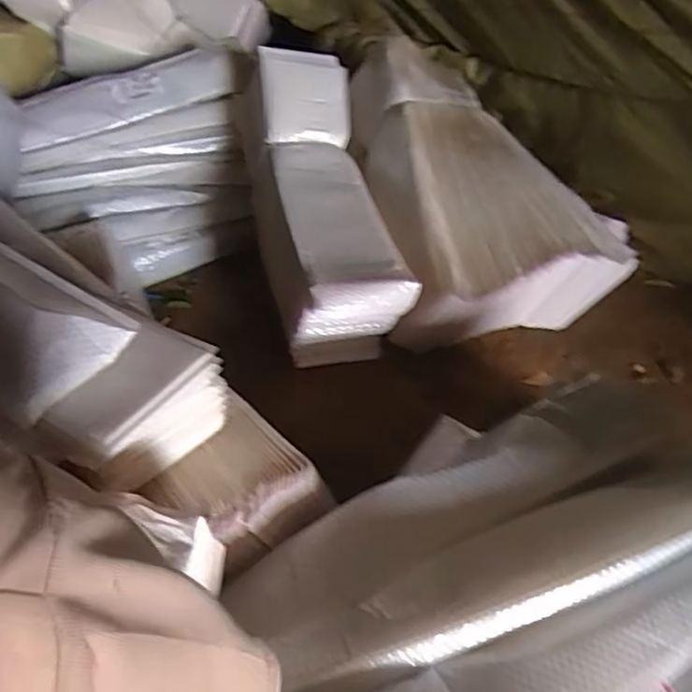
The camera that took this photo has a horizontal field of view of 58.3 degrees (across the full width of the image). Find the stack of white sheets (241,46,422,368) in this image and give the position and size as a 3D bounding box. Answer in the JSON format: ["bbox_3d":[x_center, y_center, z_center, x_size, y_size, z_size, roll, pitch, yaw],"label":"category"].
[{"bbox_3d":[-0.059,-0.288,1.301,0.230,0.274,0.747,-11,59,-10],"label":"stack of white sheets"}]

